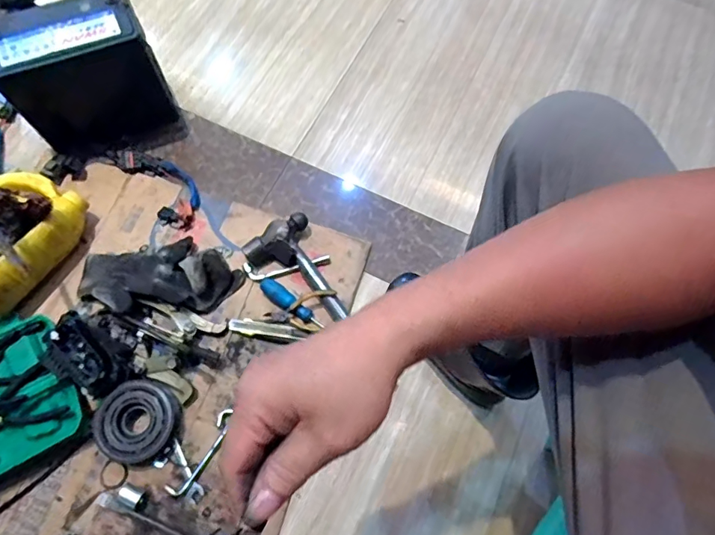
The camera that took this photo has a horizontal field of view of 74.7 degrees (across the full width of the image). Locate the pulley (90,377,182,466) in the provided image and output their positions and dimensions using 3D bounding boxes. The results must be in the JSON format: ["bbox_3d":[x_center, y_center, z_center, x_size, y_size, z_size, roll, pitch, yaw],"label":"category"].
[{"bbox_3d":[-0.322,0.227,0.691,0.106,0.036,0.110,34,74,3],"label":"pulley"}]

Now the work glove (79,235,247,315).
[{"bbox_3d":[-0.325,0.013,0.760,0.260,0.057,0.129,-6,69,-2],"label":"work glove"}]

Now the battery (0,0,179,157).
[{"bbox_3d":[-0.462,-0.329,0.814,0.232,0.198,0.137,-15,70,-6],"label":"battery"}]

